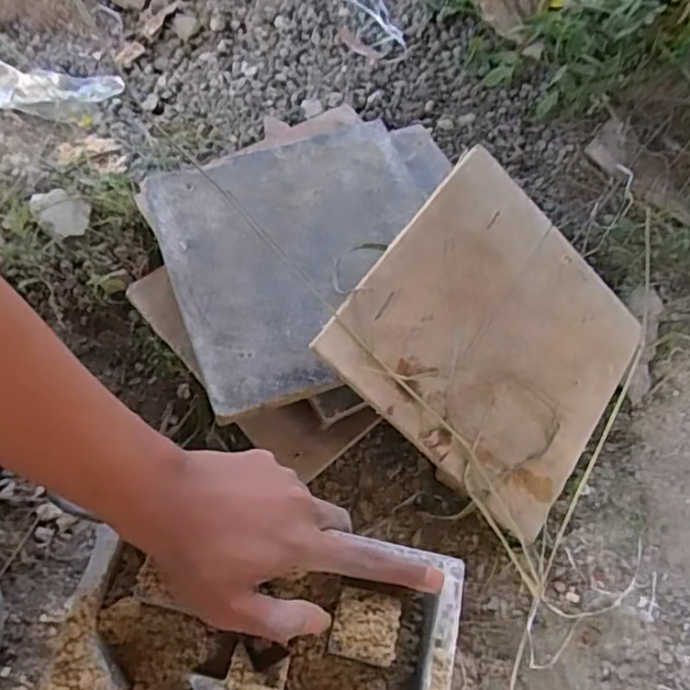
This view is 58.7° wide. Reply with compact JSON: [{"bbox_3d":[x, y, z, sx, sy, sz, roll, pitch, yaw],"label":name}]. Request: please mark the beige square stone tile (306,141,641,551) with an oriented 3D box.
[{"bbox_3d":[0.135,-0.005,0.528,0.250,0.011,0.241,43,70,-14],"label":"beige square stone tile"}]

